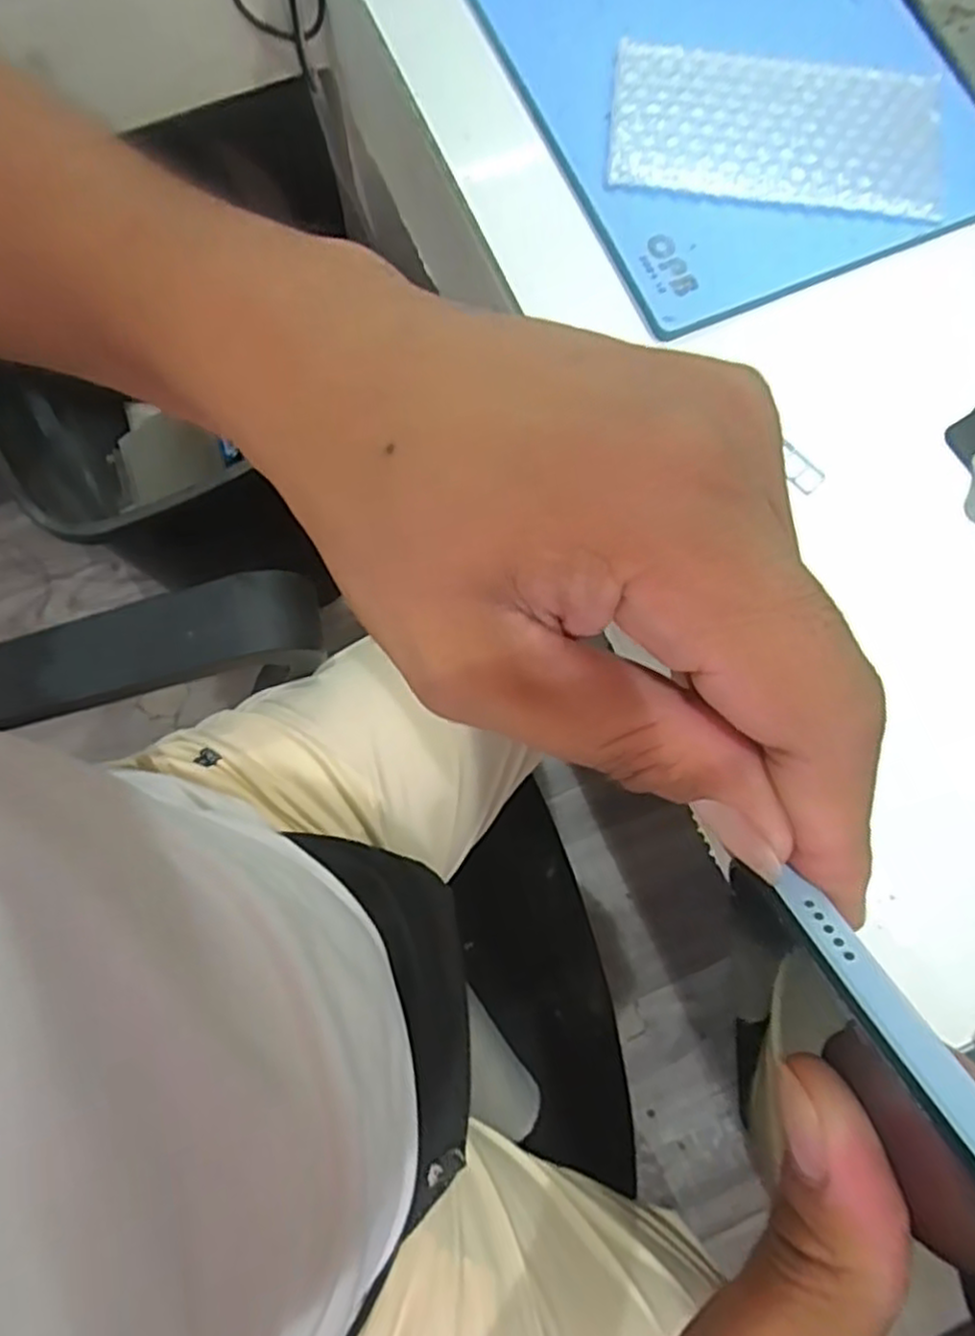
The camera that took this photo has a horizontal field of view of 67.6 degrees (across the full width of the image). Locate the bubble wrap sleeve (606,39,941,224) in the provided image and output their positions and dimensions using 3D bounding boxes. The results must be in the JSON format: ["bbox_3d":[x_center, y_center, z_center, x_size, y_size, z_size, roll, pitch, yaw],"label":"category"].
[{"bbox_3d":[0.145,-0.272,0.368,0.164,0.014,0.084,6,79,2],"label":"bubble wrap sleeve"}]

